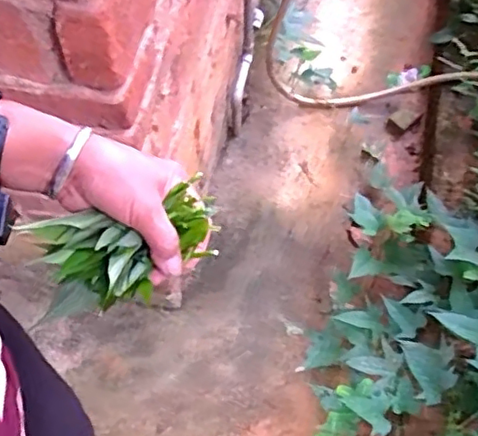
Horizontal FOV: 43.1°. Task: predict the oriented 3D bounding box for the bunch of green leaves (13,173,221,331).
[{"bbox_3d":[-0.083,0.022,0.452,0.136,0.055,0.064,-20,67,-9],"label":"bunch of green leaves"}]

